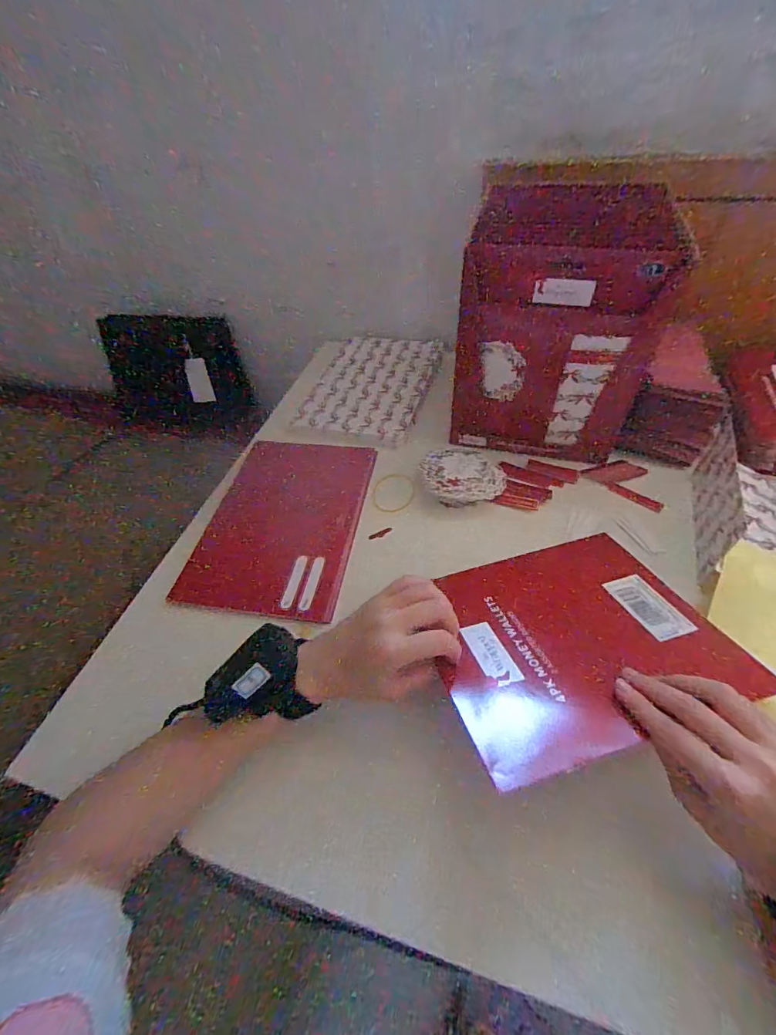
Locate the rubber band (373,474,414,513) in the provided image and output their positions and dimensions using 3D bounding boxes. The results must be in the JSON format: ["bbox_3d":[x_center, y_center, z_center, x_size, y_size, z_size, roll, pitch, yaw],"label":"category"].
[{"bbox_3d":[0.007,-0.031,0.530,0.050,0.004,0.064,2,47,6],"label":"rubber band"}]

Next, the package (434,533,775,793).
[{"bbox_3d":[0.152,0.094,0.360,0.230,0.008,0.191,-12,35,-11],"label":"package"}]

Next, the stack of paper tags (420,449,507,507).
[{"bbox_3d":[0.091,-0.047,0.512,0.094,0.029,0.082,-11,47,-6],"label":"stack of paper tags"}]

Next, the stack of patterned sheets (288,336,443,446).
[{"bbox_3d":[-0.020,-0.213,0.673,0.173,0.011,0.260,11,49,14],"label":"stack of patterned sheets"}]

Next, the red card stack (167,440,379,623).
[{"bbox_3d":[-0.117,0.001,0.500,0.166,0.006,0.241,11,55,2],"label":"red card stack"}]

